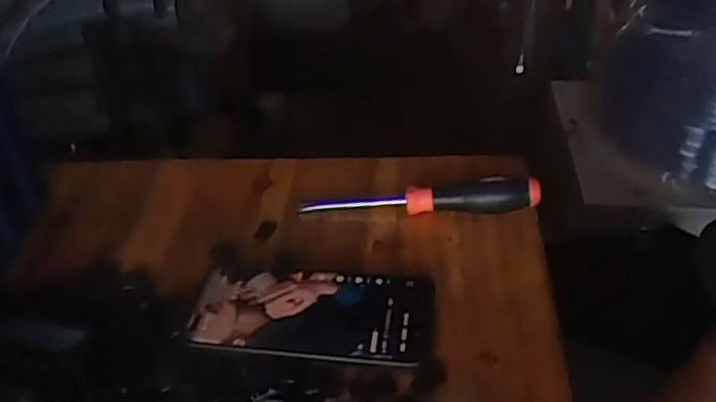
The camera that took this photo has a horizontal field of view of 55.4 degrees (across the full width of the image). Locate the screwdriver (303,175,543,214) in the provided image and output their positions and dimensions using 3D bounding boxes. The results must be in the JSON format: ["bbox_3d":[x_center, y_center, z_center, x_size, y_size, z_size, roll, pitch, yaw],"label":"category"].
[{"bbox_3d":[0.048,-0.005,0.551,0.191,0.030,0.024,1,38,8],"label":"screwdriver"}]

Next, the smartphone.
[{"bbox_3d":[-0.030,0.077,0.467,0.160,0.015,0.075,0,38,8],"label":"smartphone"}]

